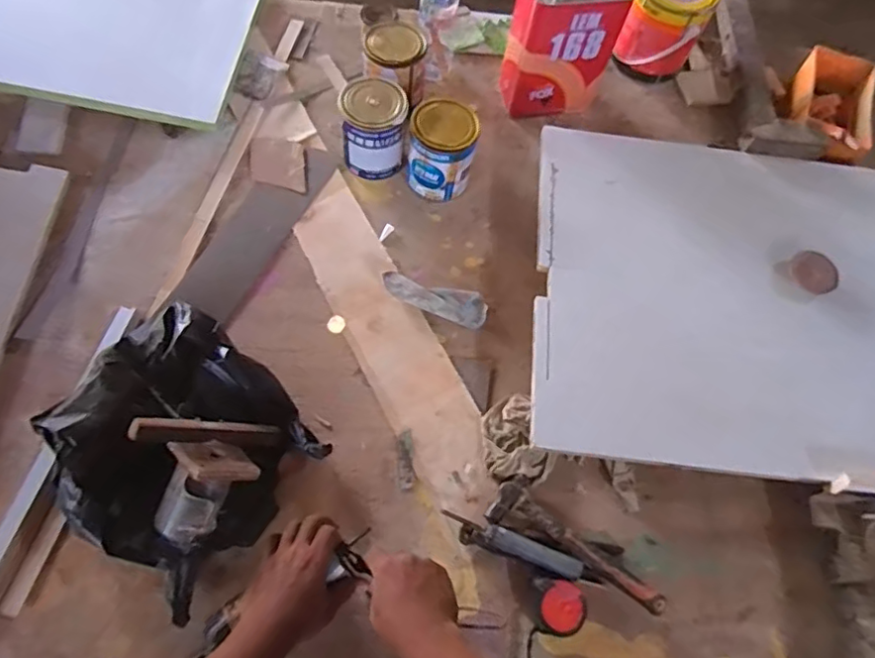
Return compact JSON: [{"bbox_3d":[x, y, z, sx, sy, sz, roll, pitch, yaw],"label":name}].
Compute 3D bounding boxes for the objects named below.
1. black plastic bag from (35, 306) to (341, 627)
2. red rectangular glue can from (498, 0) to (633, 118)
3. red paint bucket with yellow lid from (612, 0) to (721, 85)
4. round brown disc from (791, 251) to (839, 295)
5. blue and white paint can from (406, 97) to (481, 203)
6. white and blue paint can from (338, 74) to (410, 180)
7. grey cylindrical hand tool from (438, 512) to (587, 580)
[{"bbox_3d":[-0.340,0.132,0.746,0.326,0.112,0.280,35,67,13],"label":"black plastic bag"},{"bbox_3d":[0.217,-0.501,1.025,0.184,0.245,0.091,-6,65,-7],"label":"red rectangular glue can"},{"bbox_3d":[0.431,-0.579,1.125,0.143,0.179,0.141,2,64,-3],"label":"red paint bucket with yellow lid"},{"bbox_3d":[0.592,-0.089,0.923,0.071,0.010,0.072,2,63,-3],"label":"round brown disc"},{"bbox_3d":[0.006,-0.289,0.971,0.110,0.140,0.092,8,64,0],"label":"blue and white paint can"},{"bbox_3d":[-0.107,-0.337,0.986,0.110,0.132,0.104,2,64,-3],"label":"white and blue paint can"},{"bbox_3d":[0.098,0.280,0.773,0.187,0.024,0.025,20,64,6],"label":"grey cylindrical hand tool"}]

